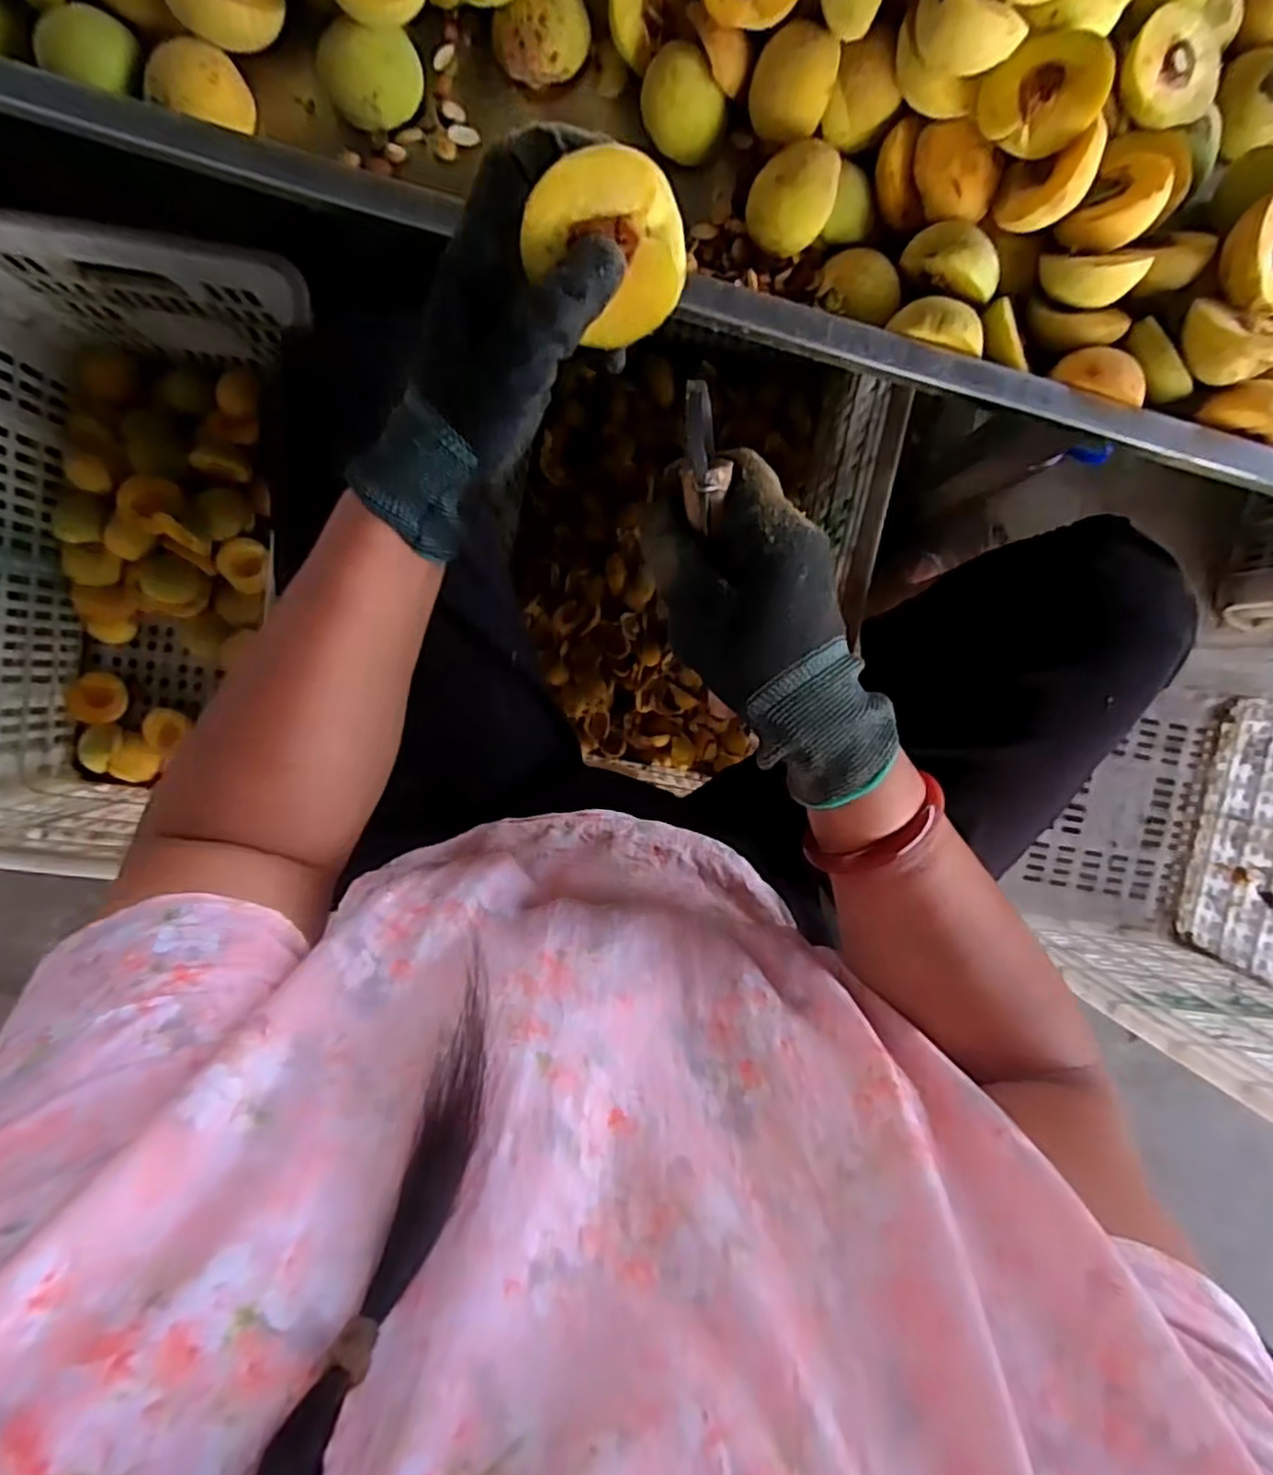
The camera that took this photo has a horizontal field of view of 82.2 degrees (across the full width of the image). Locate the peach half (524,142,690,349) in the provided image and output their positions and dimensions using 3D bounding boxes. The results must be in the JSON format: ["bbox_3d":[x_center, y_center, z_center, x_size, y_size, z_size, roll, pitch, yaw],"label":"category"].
[{"bbox_3d":[-0.010,-0.186,0.277,0.060,0.033,0.060,-2,133,-2],"label":"peach half"}]

